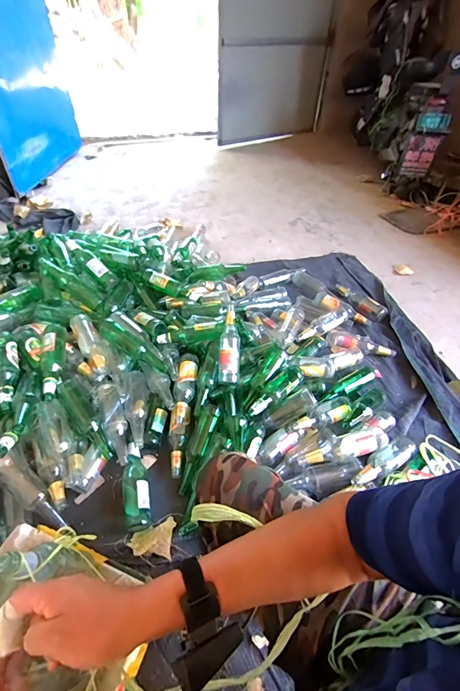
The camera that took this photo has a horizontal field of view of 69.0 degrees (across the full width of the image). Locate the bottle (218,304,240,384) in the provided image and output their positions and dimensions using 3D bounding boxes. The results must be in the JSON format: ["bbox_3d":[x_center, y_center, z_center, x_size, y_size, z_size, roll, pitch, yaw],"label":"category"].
[{"bbox_3d":[0.000,-0.004,1.119,0.070,0.059,0.264,3,78,-4],"label":"bottle"}]

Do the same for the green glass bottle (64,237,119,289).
[{"bbox_3d":[-0.539,-0.328,1.282,0.261,0.065,0.060,45,49,-1],"label":"green glass bottle"}]

